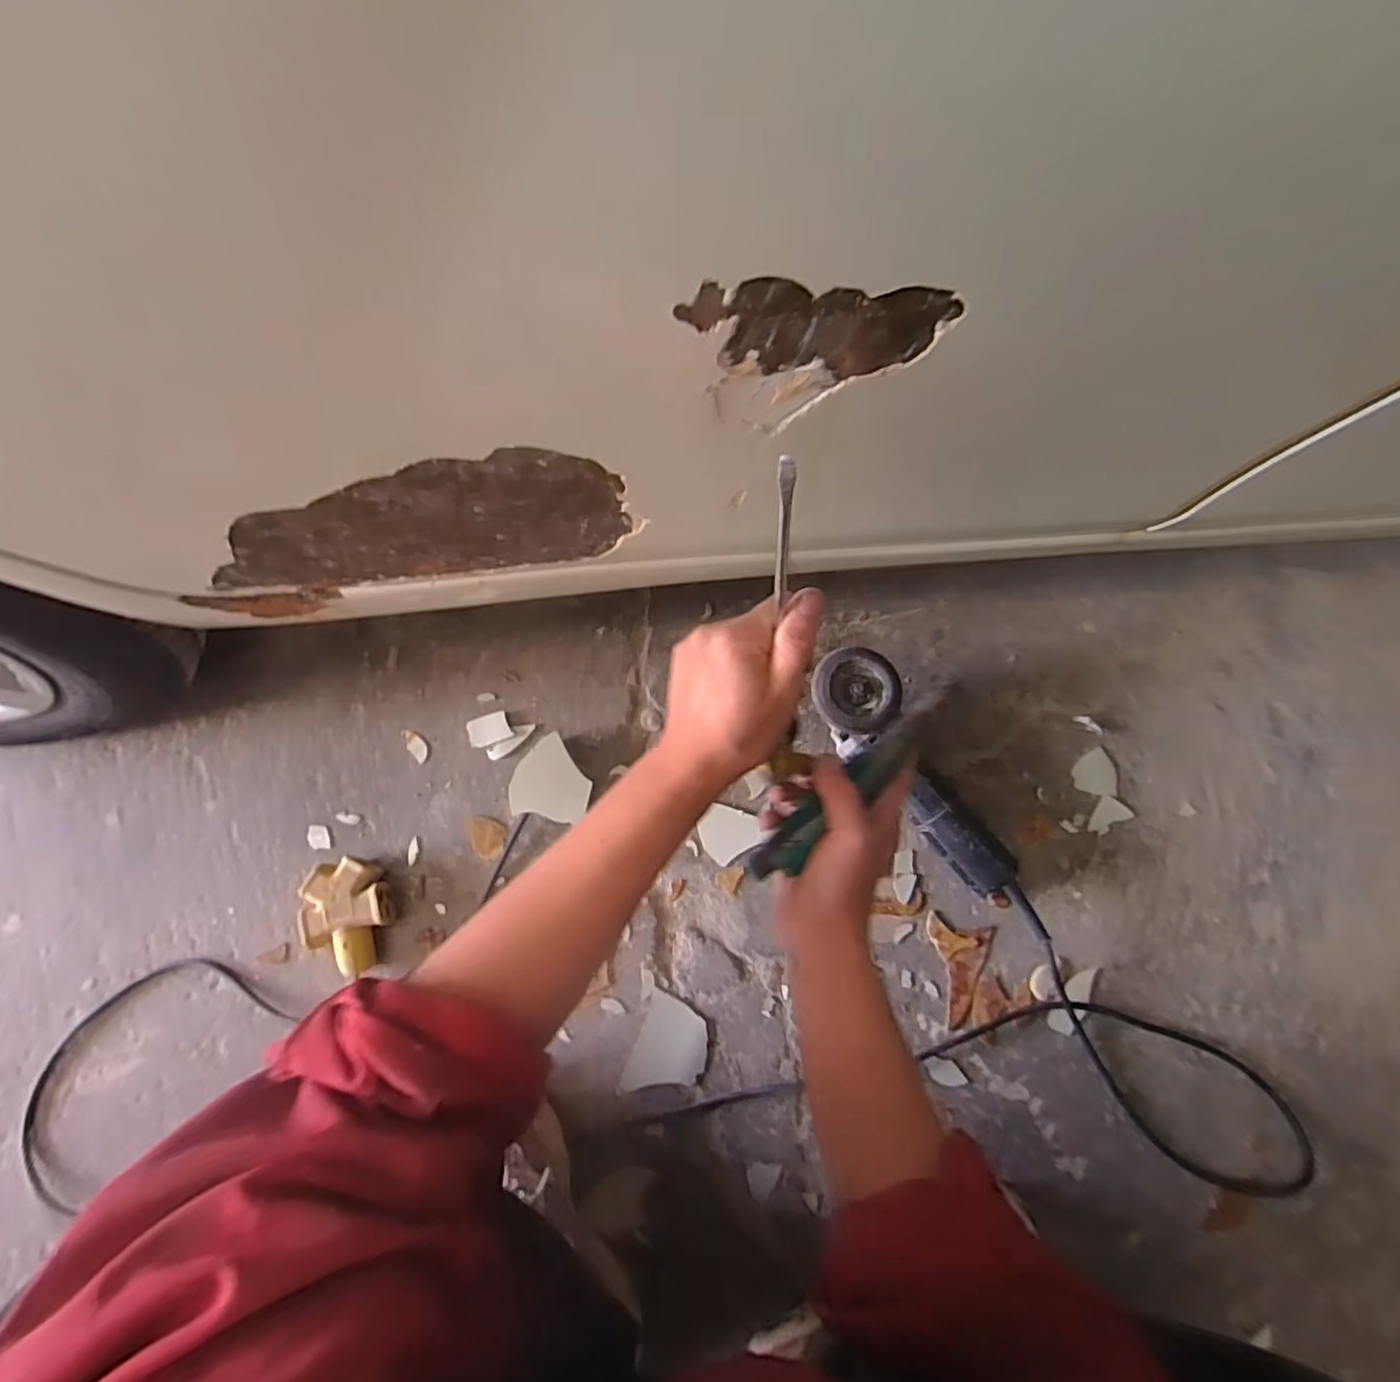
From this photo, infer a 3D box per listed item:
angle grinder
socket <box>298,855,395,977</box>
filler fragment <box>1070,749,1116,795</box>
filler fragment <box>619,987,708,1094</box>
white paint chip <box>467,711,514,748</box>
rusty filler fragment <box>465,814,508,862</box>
[{"bbox_3d":[0.233,0.106,0.664,0.087,0.072,0.345,-36,90,-9],"label":"angle grinder"},{"bbox_3d":[-0.369,0.237,0.668,0.085,0.039,0.111,-18,73,-4],"label":"socket"},{"bbox_3d":[0.440,0.090,0.710,0.046,0.004,0.050,1,72,2],"label":"filler fragment"},{"bbox_3d":[-0.029,0.358,0.634,0.068,0.005,0.091,18,74,8],"label":"filler fragment"},{"bbox_3d":[-0.245,0.045,0.741,0.049,0.004,0.036,-20,73,-4],"label":"white paint chip"},{"bbox_3d":[-0.238,0.159,0.707,0.055,0.004,0.038,34,77,12],"label":"rusty filler fragment"}]

